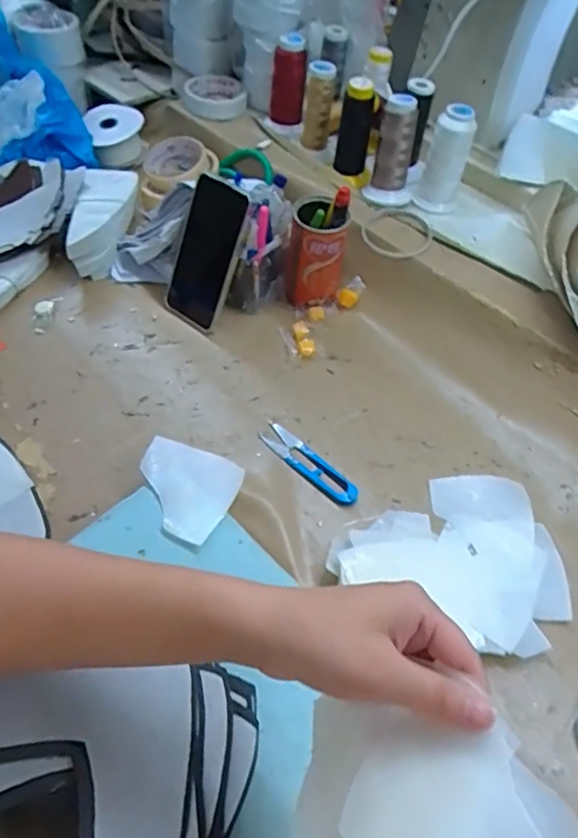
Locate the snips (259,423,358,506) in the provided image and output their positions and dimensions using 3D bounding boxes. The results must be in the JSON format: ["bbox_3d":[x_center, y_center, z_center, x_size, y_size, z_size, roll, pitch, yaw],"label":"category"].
[{"bbox_3d":[0.018,0.044,0.588,0.028,0.008,0.119,-35,63,-28],"label":"snips"}]

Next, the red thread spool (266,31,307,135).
[{"bbox_3d":[-0.002,-0.460,0.822,0.048,0.115,0.044,6,50,-1],"label":"red thread spool"}]

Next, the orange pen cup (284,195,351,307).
[{"bbox_3d":[0.030,-0.194,0.689,0.062,0.120,0.058,3,52,-3],"label":"orange pen cup"}]

